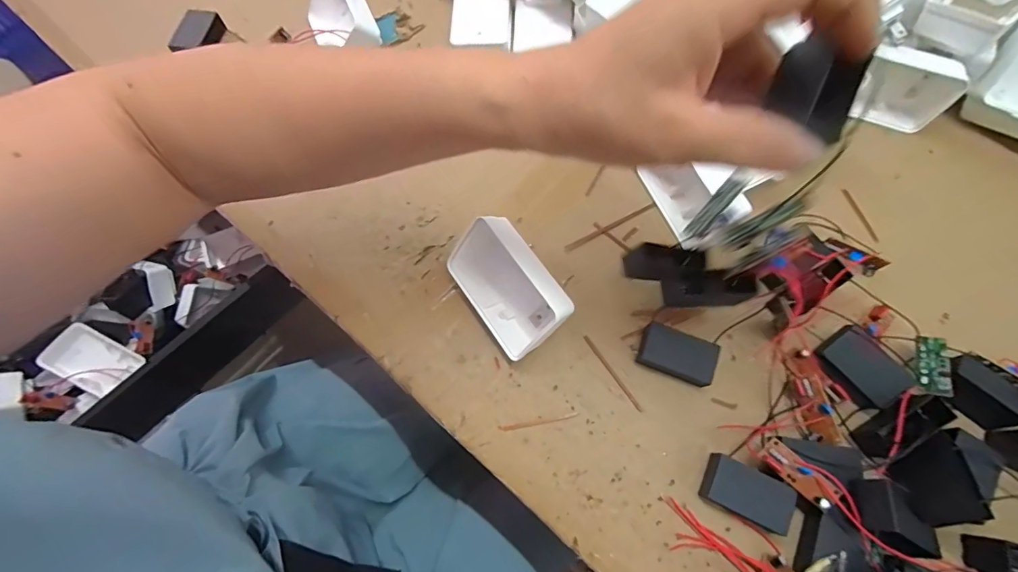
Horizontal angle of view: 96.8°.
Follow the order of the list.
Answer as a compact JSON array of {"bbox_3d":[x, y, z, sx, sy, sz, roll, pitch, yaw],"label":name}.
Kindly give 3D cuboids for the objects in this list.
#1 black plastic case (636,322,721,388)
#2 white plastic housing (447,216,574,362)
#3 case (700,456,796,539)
[{"bbox_3d":[0.115,0.048,0.312,0.049,0.016,0.030,22,70,9],"label":"black plastic case"},{"bbox_3d":[-0.005,0.001,0.315,0.058,0.045,0.095,-33,72,-12],"label":"white plastic housing"},{"bbox_3d":[0.146,0.128,0.279,0.053,0.019,0.030,26,70,10],"label":"case"}]

